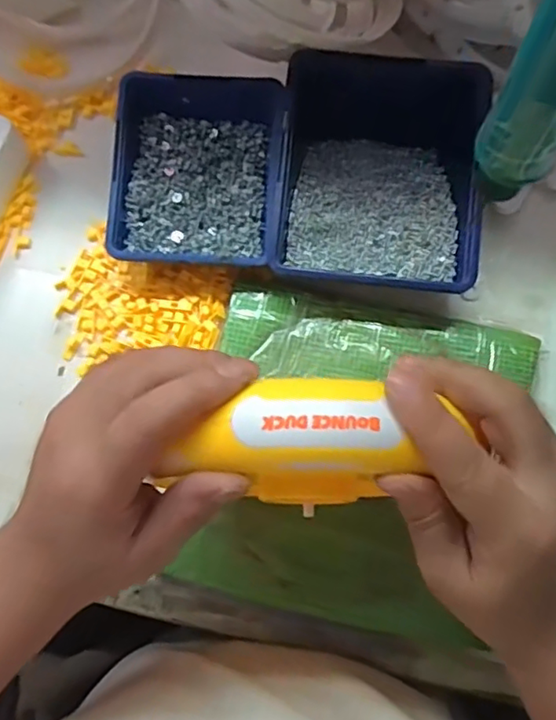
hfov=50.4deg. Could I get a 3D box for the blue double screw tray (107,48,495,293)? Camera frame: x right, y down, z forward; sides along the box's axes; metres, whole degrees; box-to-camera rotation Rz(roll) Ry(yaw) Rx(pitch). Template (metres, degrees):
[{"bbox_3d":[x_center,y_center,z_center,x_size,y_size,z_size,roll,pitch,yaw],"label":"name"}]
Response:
[{"bbox_3d":[0.015,-0.141,0.442,0.264,0.063,0.177,5,76,3],"label":"blue double screw tray"}]

